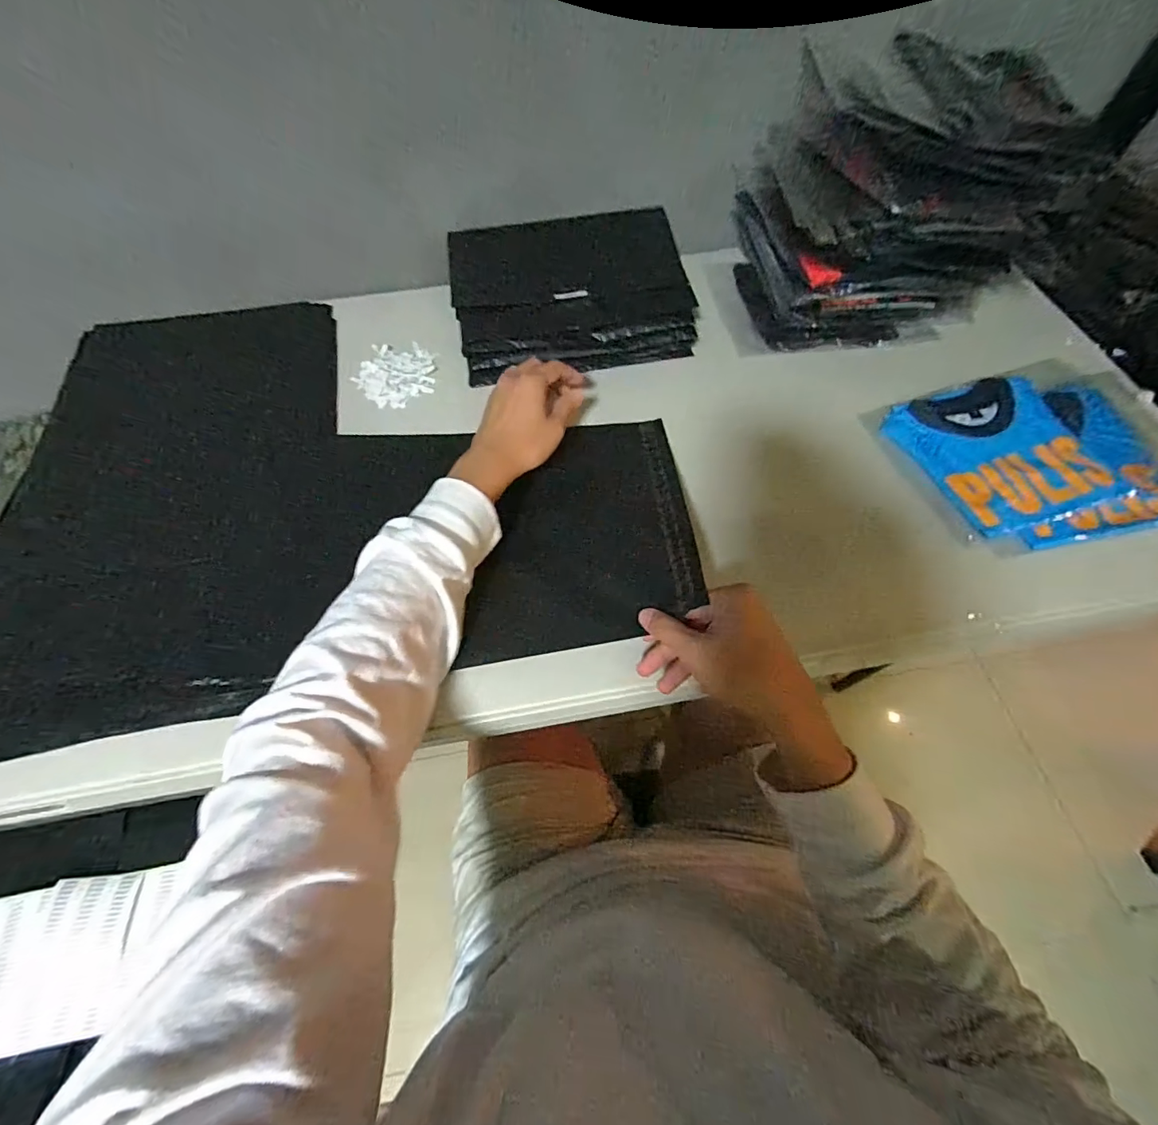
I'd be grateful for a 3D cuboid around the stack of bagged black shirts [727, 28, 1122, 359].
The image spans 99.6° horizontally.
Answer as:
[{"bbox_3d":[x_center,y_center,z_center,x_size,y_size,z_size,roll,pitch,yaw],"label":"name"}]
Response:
[{"bbox_3d":[0.354,-0.394,0.554,0.286,0.208,0.155,-2,62,0],"label":"stack of bagged black shirts"}]

